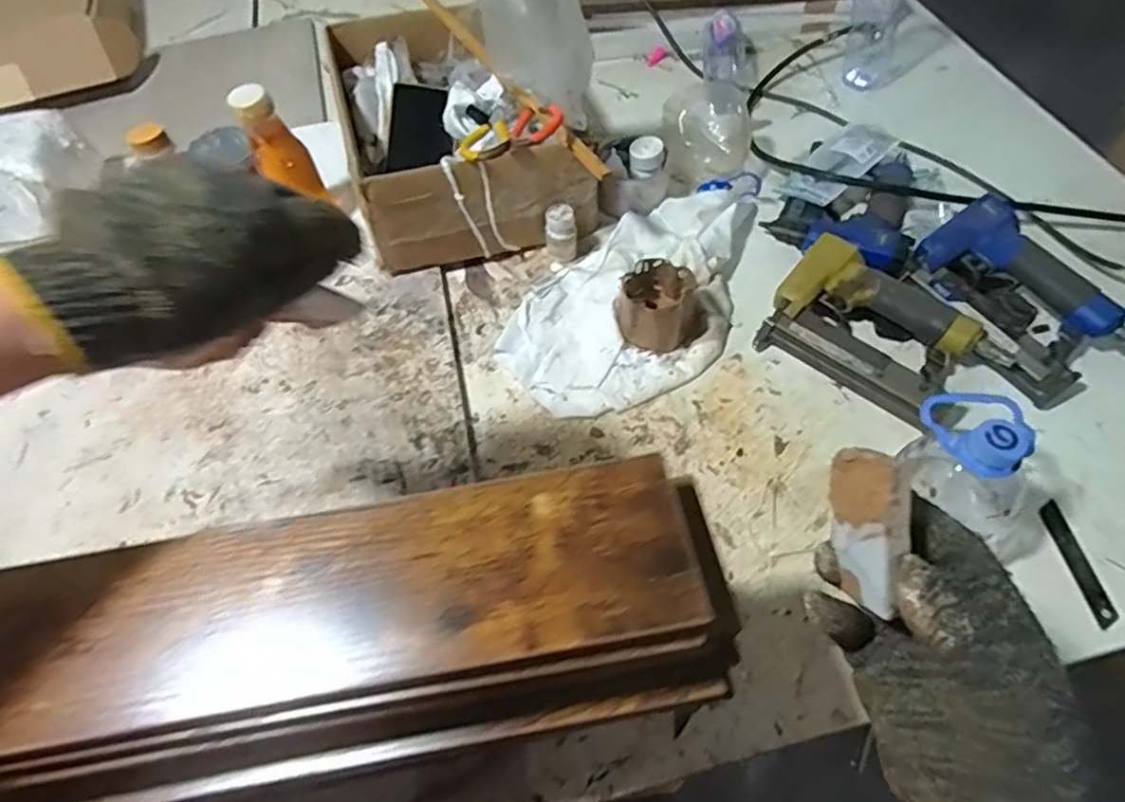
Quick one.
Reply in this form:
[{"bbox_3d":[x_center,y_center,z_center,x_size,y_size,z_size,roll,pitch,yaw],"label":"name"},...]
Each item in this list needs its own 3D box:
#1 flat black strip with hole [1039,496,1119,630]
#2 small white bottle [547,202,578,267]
[{"bbox_3d":[0.394,0.123,0.485,0.018,0.006,0.097,-6,57,-1],"label":"flat black strip with hole"},{"bbox_3d":[-0.001,-0.183,0.693,0.032,0.065,0.031,-4,57,1],"label":"small white bottle"}]

